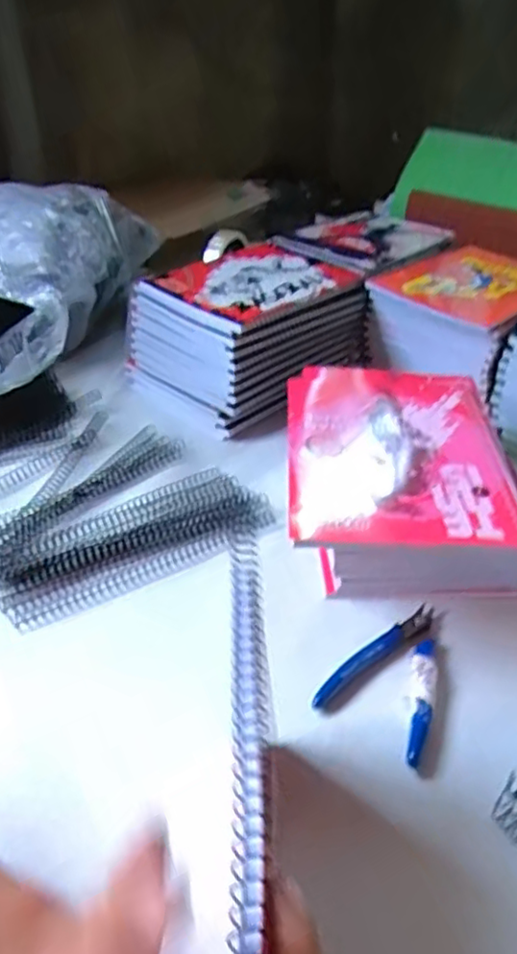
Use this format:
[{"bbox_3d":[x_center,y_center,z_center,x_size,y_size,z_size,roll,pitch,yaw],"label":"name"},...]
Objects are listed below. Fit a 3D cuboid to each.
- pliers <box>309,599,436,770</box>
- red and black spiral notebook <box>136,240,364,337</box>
[{"bbox_3d":[0.092,0.123,0.423,0.069,0.011,0.112,22,42,25],"label":"pliers"},{"bbox_3d":[-0.008,-0.206,0.677,0.200,0.010,0.154,-31,48,-35],"label":"red and black spiral notebook"}]

